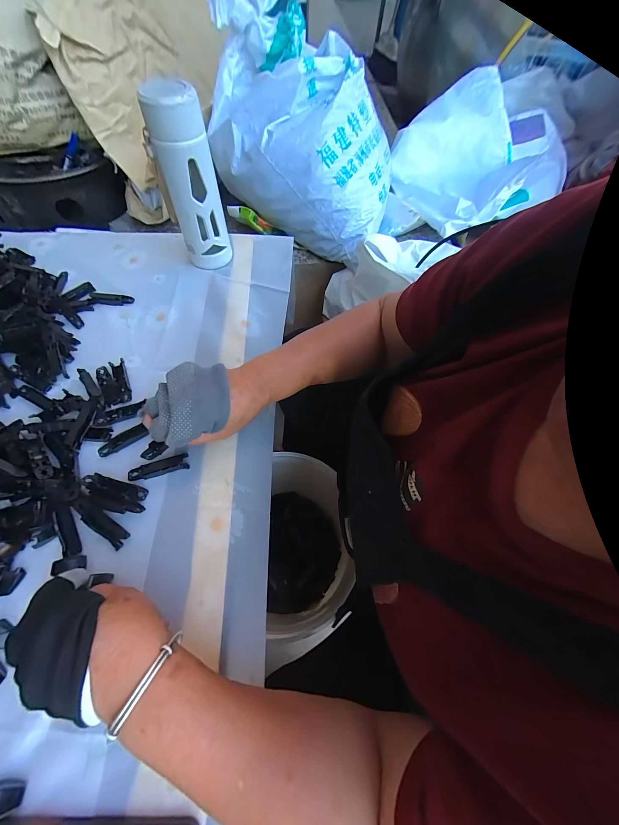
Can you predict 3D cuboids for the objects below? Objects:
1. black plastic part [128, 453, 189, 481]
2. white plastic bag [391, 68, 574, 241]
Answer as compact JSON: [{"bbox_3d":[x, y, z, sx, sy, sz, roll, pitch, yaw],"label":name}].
[{"bbox_3d":[-0.173,0.063,0.339,0.064,0.006,0.018,-15,64,-11],"label":"black plastic part"},{"bbox_3d":[0.413,-0.617,0.703,0.383,0.162,0.304,-26,63,-16],"label":"white plastic bag"}]

